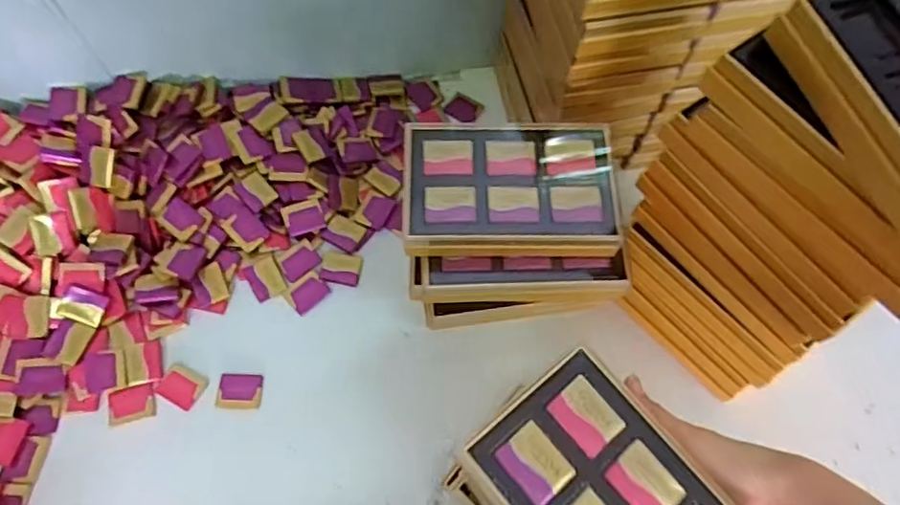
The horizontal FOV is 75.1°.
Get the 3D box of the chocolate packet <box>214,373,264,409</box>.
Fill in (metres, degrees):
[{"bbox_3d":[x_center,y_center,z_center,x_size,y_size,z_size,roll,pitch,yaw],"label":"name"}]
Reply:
[{"bbox_3d":[-0.200,0.132,0.556,0.042,0.004,0.033,2,68,0],"label":"chocolate packet"}]

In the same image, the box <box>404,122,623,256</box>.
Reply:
[{"bbox_3d":[0.047,-0.054,0.468,0.164,0.022,0.111,0,68,-1],"label":"box"}]

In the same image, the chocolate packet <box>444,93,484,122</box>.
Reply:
[{"bbox_3d":[0.017,-0.169,0.689,0.039,0.005,0.038,30,71,11],"label":"chocolate packet"}]

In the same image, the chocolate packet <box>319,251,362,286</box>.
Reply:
[{"bbox_3d":[-0.112,0.017,0.604,0.041,0.006,0.032,7,68,2],"label":"chocolate packet"}]

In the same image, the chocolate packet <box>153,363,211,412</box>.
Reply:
[{"bbox_3d":[-0.254,0.127,0.554,0.042,0.004,0.033,26,70,9],"label":"chocolate packet"}]

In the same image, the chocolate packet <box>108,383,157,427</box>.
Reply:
[{"bbox_3d":[-0.298,0.142,0.550,0.043,0.005,0.032,-12,69,-6],"label":"chocolate packet"}]

